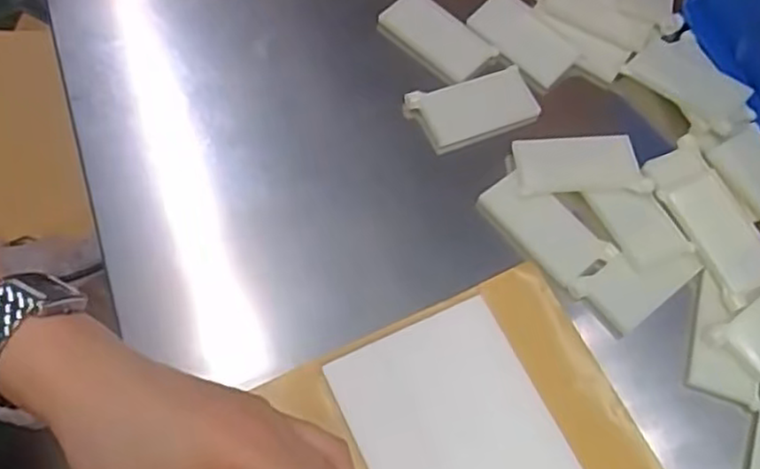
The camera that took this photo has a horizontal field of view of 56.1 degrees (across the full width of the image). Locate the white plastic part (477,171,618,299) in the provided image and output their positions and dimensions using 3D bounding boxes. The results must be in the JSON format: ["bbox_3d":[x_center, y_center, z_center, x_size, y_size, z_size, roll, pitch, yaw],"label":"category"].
[{"bbox_3d":[0.096,-0.004,0.414,0.077,0.004,0.040,41,72,15],"label":"white plastic part"}]

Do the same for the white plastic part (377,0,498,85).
[{"bbox_3d":[0.038,-0.133,0.470,0.075,0.008,0.039,41,71,15],"label":"white plastic part"}]

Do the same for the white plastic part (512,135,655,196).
[{"bbox_3d":[0.121,-0.042,0.431,0.076,0.005,0.038,-1,67,-2],"label":"white plastic part"}]

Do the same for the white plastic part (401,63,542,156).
[{"bbox_3d":[0.060,-0.080,0.450,0.079,0.008,0.040,-19,69,-10],"label":"white plastic part"}]

